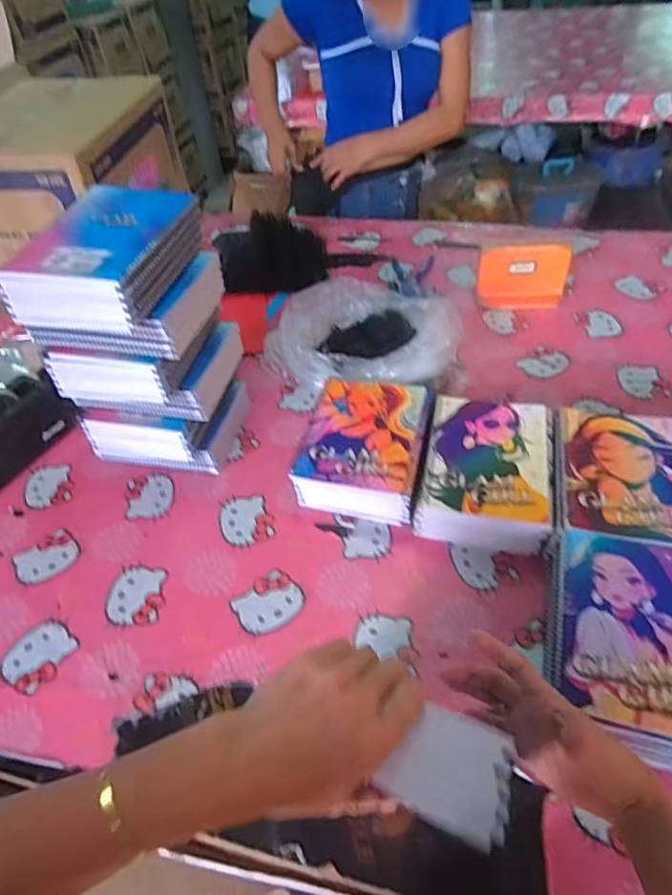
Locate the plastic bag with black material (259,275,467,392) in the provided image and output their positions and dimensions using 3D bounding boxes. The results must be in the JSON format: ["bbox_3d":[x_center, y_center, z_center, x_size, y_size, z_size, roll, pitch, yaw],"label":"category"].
[{"bbox_3d":[0.049,-0.199,0.937,0.325,0.103,0.242,18,53,20],"label":"plastic bag with black material"}]

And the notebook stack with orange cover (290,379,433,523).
[{"bbox_3d":[0.040,0.000,0.776,0.173,0.079,0.199,9,51,12],"label":"notebook stack with orange cover"}]

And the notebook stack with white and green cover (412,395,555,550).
[{"bbox_3d":[0.195,0.038,0.729,0.156,0.079,0.212,6,50,10],"label":"notebook stack with white and green cover"}]

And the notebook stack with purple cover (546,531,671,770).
[{"bbox_3d":[0.301,0.205,0.571,0.156,0.080,0.219,9,51,13],"label":"notebook stack with purple cover"}]

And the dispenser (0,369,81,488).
[{"bbox_3d":[-0.506,-0.014,0.834,0.062,0.101,0.210,26,56,25],"label":"dispenser"}]

